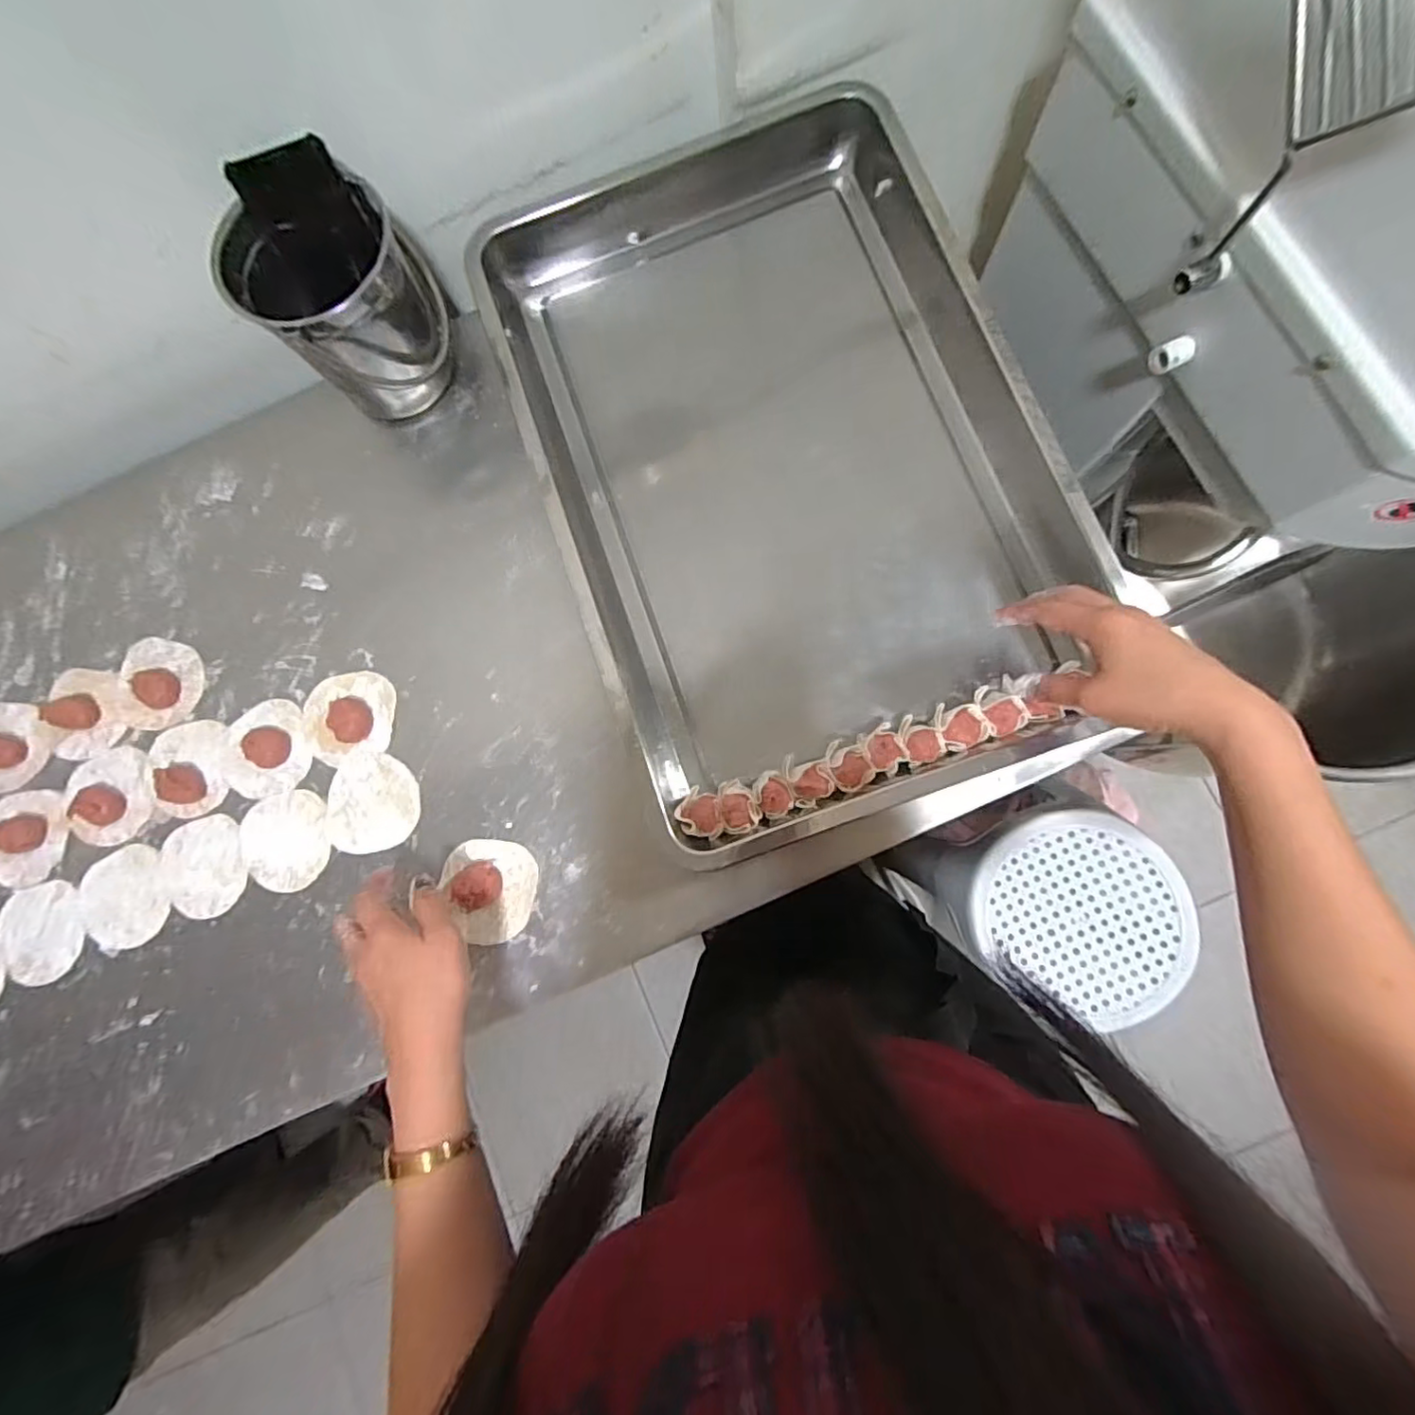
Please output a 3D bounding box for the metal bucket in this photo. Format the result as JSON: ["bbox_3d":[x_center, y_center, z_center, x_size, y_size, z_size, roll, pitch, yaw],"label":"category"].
[{"bbox_3d":[-0.298,-0.339,0.525,0.139,0.141,0.119,-35,82,-2],"label":"metal bucket"}]

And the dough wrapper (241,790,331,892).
[{"bbox_3d":[-0.356,0.113,0.519,0.076,0.004,0.080,0,82,3],"label":"dough wrapper"}]

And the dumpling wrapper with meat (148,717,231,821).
[{"bbox_3d":[-0.451,0.052,0.531,0.065,0.014,0.081,-11,81,2],"label":"dumpling wrapper with meat"}]

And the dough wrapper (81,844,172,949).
[{"bbox_3d":[-0.494,0.161,0.525,0.071,0.005,0.081,-24,81,0],"label":"dough wrapper"}]

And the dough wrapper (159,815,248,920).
[{"bbox_3d":[-0.426,0.136,0.524,0.069,0.004,0.081,-18,81,1],"label":"dough wrapper"}]

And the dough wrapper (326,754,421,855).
[{"bbox_3d":[-0.281,0.080,0.519,0.077,0.004,0.080,0,83,1],"label":"dough wrapper"}]

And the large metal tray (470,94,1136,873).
[{"bbox_3d":[0.059,-0.214,0.519,0.375,0.055,0.624,-20,81,0],"label":"large metal tray"}]

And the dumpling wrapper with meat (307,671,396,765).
[{"bbox_3d":[-0.310,0.007,0.532,0.079,0.014,0.073,0,82,3],"label":"dumpling wrapper with meat"}]

